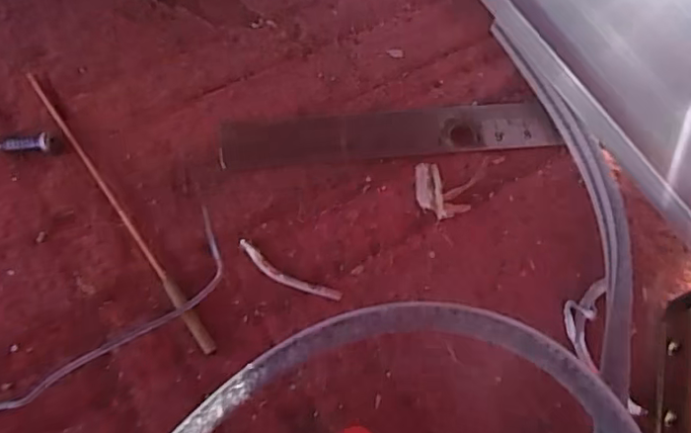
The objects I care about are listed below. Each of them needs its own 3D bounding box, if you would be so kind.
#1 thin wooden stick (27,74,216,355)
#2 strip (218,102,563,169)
[{"bbox_3d":[-0.068,-0.004,0.175,0.004,0.004,0.108,-35,71,-11],"label":"thin wooden stick"},{"bbox_3d":[0.015,-0.027,0.195,0.109,0.004,0.018,-6,64,-7],"label":"strip"}]

